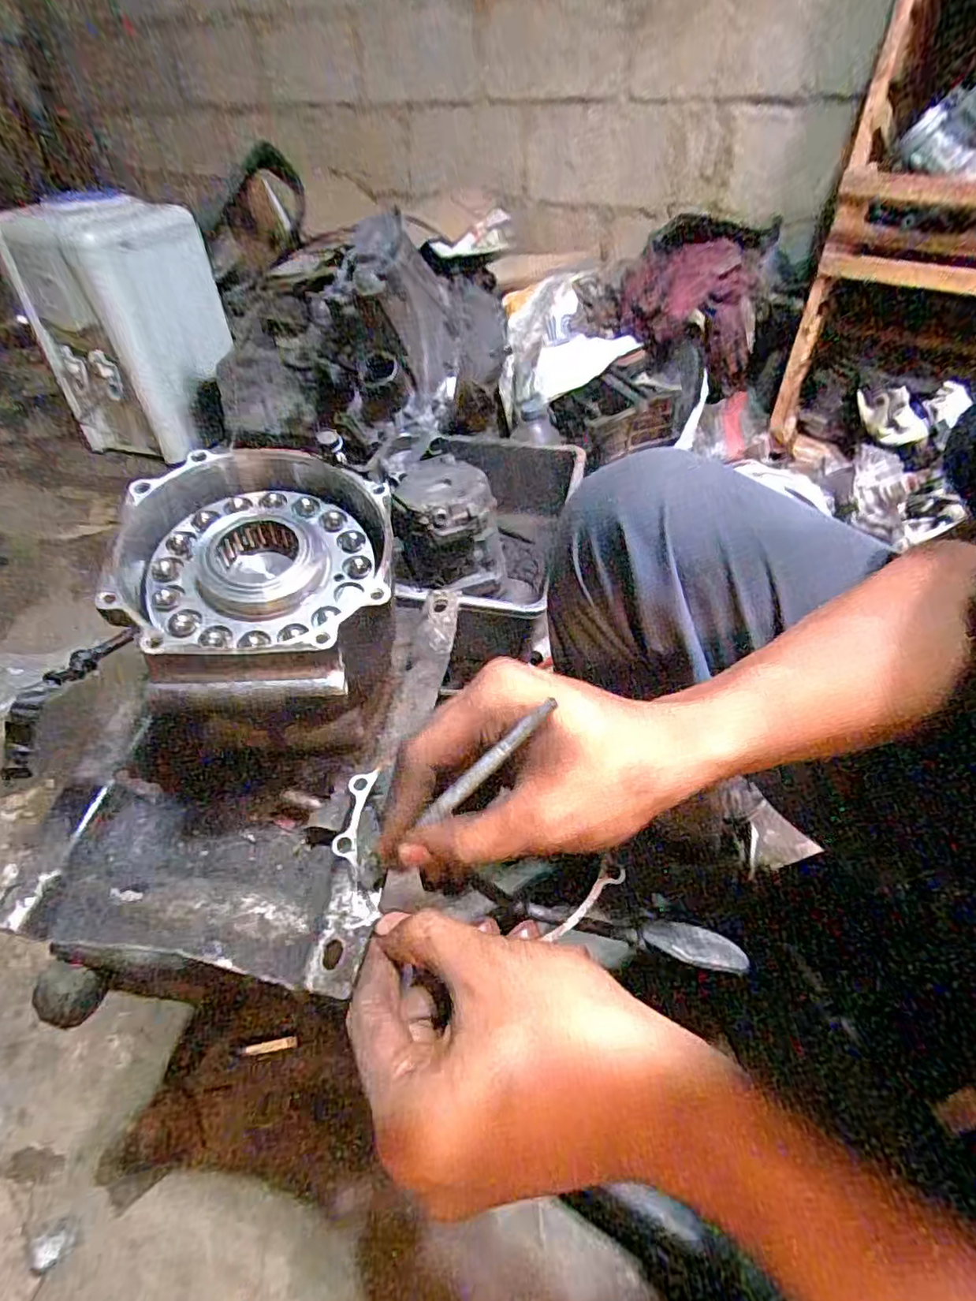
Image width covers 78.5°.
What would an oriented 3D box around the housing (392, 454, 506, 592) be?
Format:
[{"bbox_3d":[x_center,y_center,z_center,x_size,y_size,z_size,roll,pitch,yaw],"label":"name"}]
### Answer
[{"bbox_3d":[-0.044,-0.150,0.681,0.111,0.094,0.144,-2,43,-1],"label":"housing"}]

